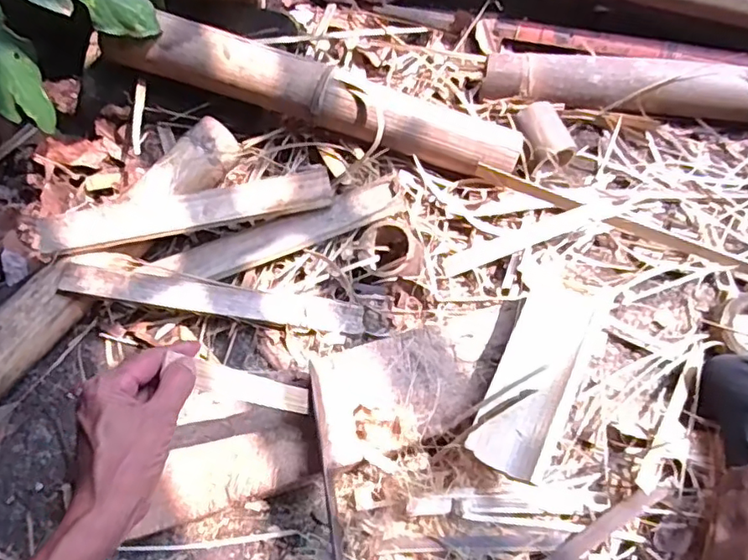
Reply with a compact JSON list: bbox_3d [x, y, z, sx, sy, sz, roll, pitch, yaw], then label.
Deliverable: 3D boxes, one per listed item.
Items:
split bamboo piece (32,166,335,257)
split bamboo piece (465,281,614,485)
[{"bbox_3d":[-0.226,-0.084,0.731,0.348,0.020,0.058,-12,73,-13],"label":"split bamboo piece"},{"bbox_3d":[0.173,0.094,0.619,0.084,0.052,0.224,26,64,12],"label":"split bamboo piece"}]

